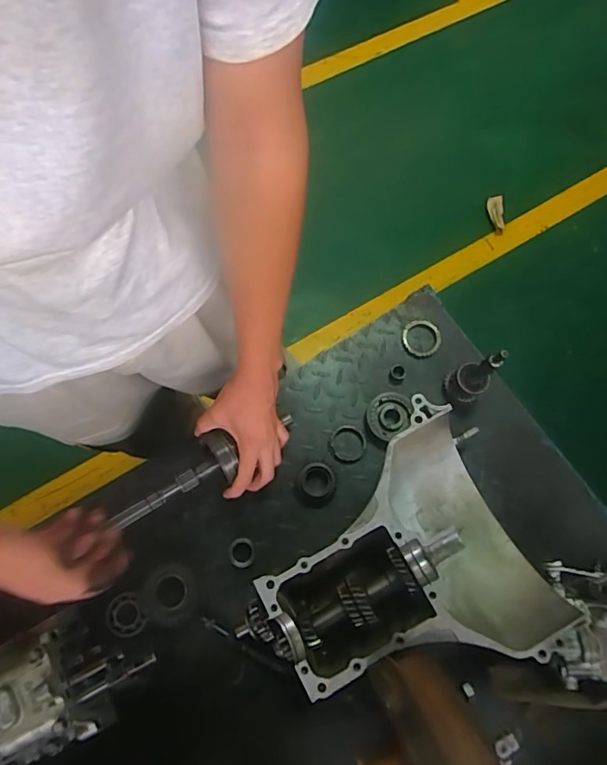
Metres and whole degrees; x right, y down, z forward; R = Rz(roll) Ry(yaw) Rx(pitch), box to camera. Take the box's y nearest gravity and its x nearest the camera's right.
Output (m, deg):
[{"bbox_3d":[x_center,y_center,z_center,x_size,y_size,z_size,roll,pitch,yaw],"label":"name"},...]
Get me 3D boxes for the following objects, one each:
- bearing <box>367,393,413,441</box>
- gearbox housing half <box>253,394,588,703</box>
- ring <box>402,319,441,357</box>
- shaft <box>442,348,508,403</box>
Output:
[{"bbox_3d":[0.121,0.047,0.692,0.065,0.020,0.060,1,73,-2],"label":"bearing"},{"bbox_3d":[0.106,0.198,0.588,0.327,0.121,0.287,-17,74,-7],"label":"gearbox housing half"},{"bbox_3d":[0.178,-0.067,0.727,0.058,0.005,0.059,1,73,-2],"label":"ring"},{"bbox_3d":[0.227,-0.013,0.627,0.042,0.135,0.047,-39,78,-13],"label":"shaft"}]

